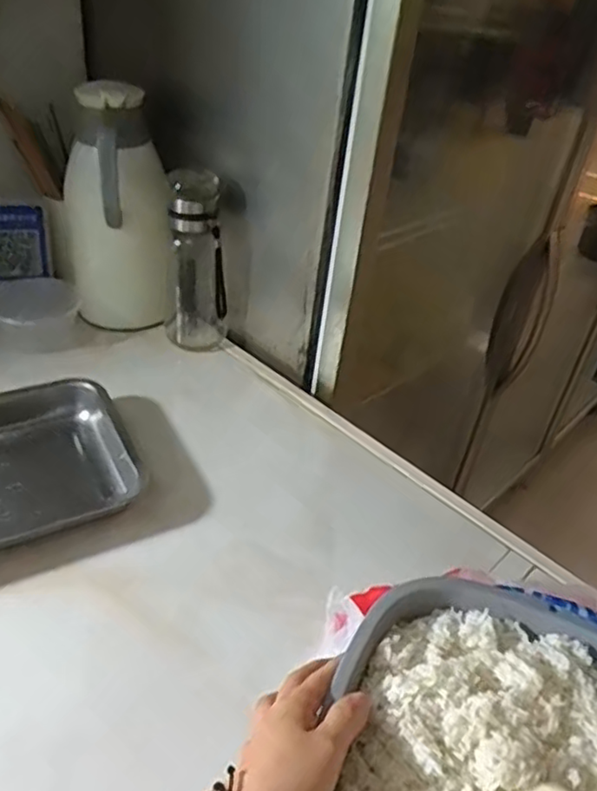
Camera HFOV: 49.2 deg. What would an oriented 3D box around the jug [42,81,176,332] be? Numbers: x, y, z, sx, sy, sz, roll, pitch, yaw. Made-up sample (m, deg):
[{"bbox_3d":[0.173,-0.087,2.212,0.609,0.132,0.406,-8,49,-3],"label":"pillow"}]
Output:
[{"bbox_3d":[-0.254,-0.248,0.882,0.128,0.299,0.157,-15,43,-26],"label":"jug"}]

